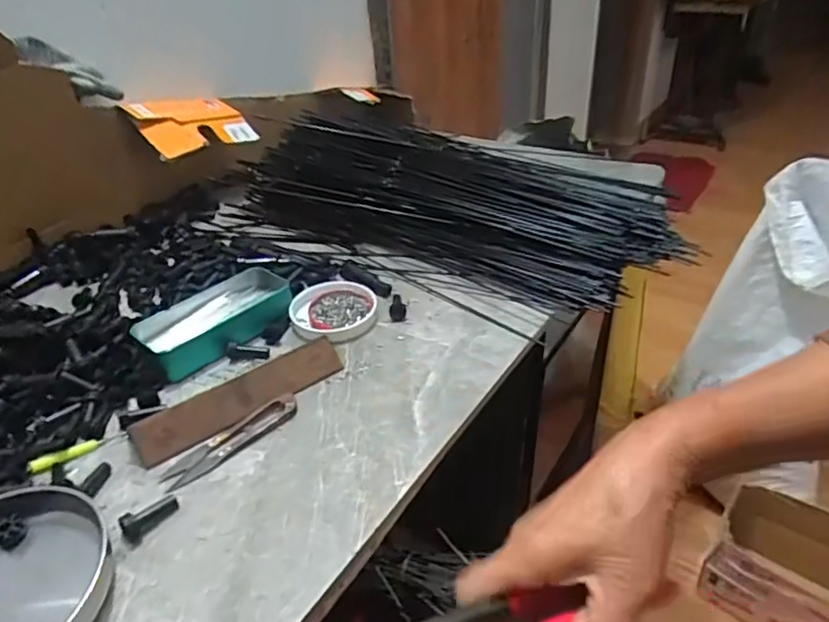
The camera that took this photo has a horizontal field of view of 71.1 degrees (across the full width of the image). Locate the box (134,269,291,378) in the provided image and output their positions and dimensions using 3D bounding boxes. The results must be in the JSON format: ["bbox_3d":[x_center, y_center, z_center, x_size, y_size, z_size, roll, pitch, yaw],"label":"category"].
[{"bbox_3d":[-0.198,0.005,0.584,0.092,0.031,0.148,25,44,35],"label":"box"}]

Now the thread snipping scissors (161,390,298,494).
[{"bbox_3d":[-0.146,0.102,0.465,0.026,0.011,0.114,27,45,36],"label":"thread snipping scissors"}]

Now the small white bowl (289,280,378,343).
[{"bbox_3d":[-0.081,-0.003,0.597,0.089,0.023,0.104,-29,42,-31],"label":"small white bowl"}]

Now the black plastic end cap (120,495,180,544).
[{"bbox_3d":[-0.184,0.142,0.405,0.015,0.014,0.038,24,43,34],"label":"black plastic end cap"}]

